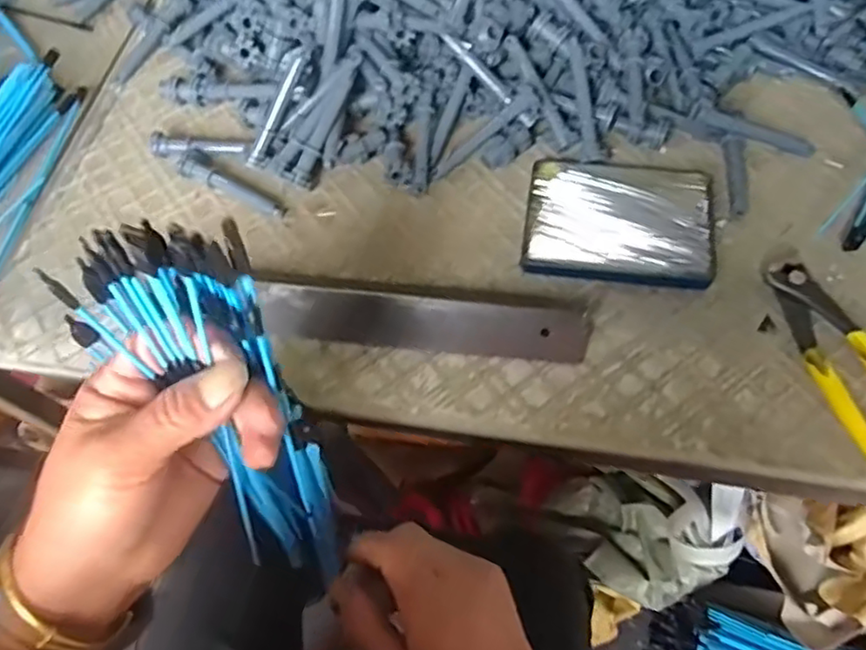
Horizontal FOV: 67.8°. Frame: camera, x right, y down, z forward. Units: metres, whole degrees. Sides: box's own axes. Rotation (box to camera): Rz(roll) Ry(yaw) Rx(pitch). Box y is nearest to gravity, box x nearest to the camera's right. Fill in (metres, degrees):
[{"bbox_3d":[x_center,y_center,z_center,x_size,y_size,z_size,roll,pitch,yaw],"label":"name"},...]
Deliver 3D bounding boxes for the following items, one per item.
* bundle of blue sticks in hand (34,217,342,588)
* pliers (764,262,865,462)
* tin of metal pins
[{"bbox_3d":[-0.092,0.052,0.296,0.077,0.222,0.031,-17,39,-5],"label":"bundle of blue sticks in hand"},{"bbox_3d":[0.257,0.032,0.395,0.046,0.022,0.164,-17,64,-5],"label":"pliers"},{"bbox_3d":[0.132,-0.077,0.457,0.126,0.012,0.097,6,64,7],"label":"tin of metal pins"}]

